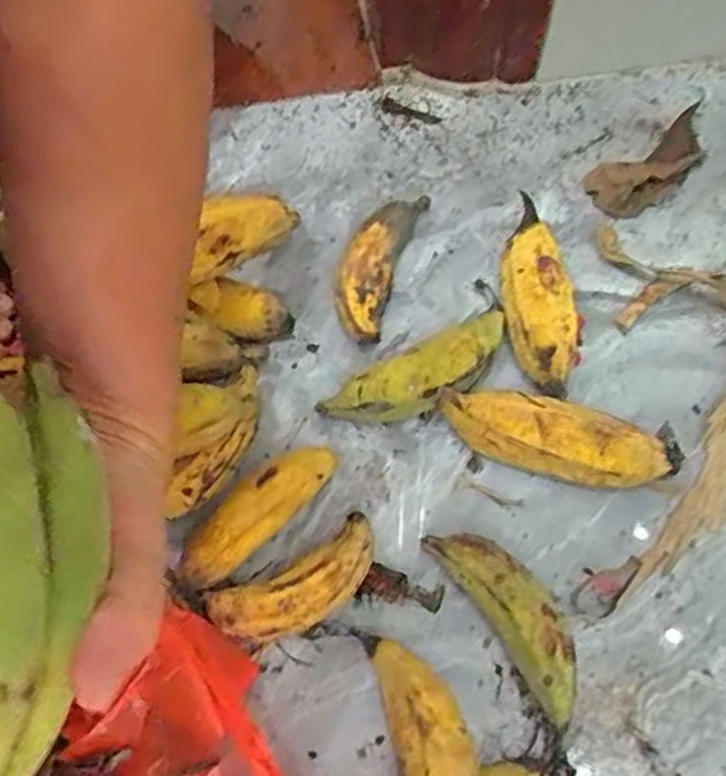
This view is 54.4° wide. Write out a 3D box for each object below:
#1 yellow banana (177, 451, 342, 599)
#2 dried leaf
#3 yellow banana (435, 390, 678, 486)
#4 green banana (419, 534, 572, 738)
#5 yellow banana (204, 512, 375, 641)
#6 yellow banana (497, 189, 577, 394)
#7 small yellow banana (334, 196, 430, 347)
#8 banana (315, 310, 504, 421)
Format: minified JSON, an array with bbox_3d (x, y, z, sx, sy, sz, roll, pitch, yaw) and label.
[{"bbox_3d":[-0.057,0.068,0.371,0.030,0.026,0.101,38,72,17],"label":"yellow banana"},{"bbox_3d":[0.194,-0.148,0.468,0.097,0.011,0.042,-31,68,-12],"label":"dried leaf"},{"bbox_3d":[0.105,0.028,0.380,0.128,0.032,0.041,8,66,6],"label":"yellow banana"},{"bbox_3d":[0.073,0.109,0.346,0.031,0.029,0.102,-33,68,-13],"label":"green banana"},{"bbox_3d":[-0.031,0.099,0.353,0.088,0.033,0.035,-29,68,-11],"label":"yellow banana"},{"bbox_3d":[0.103,-0.060,0.422,0.038,0.026,0.135,0,65,2],"label":"yellow banana"},{"bbox_3d":[0.008,-0.079,0.437,0.035,0.026,0.111,15,67,8],"label":"small yellow banana"},{"bbox_3d":[0.035,-0.006,0.400,0.115,0.030,0.035,-26,67,-10],"label":"banana"}]

